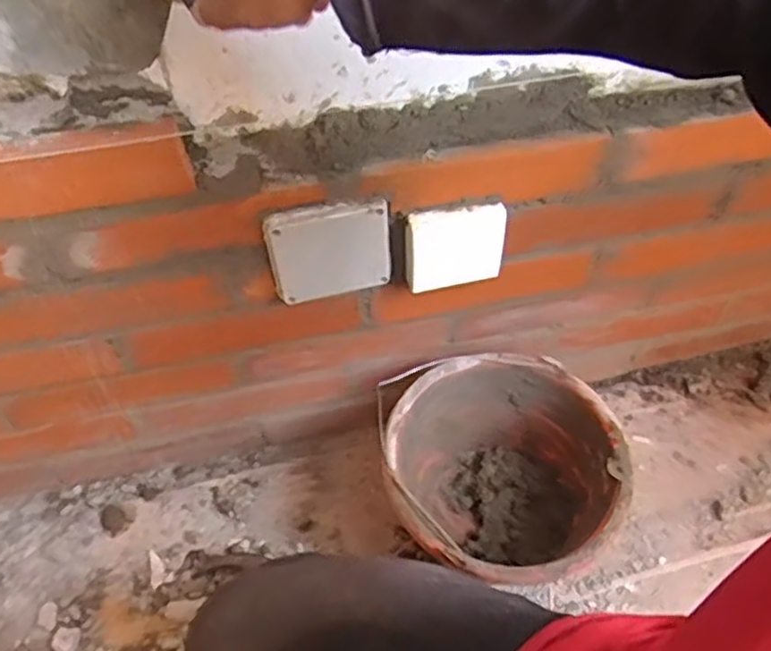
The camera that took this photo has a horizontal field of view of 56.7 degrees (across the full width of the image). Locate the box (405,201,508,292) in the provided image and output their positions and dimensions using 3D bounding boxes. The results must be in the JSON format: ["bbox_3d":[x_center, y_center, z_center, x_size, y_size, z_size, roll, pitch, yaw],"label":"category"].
[{"bbox_3d":[0.063,-0.070,0.645,0.087,0.081,0.018,-8,53,-5],"label":"box"}]

